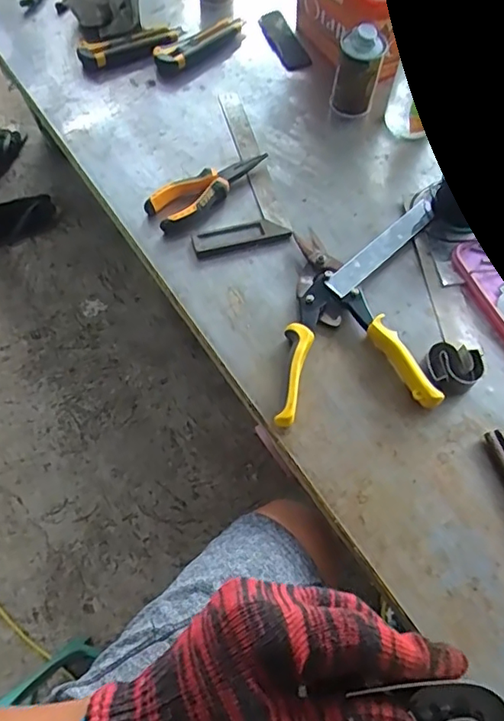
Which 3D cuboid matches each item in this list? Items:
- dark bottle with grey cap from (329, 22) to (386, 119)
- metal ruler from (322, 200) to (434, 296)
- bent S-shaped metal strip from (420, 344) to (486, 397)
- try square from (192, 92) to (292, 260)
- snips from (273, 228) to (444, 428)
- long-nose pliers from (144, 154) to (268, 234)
[{"bbox_3d":[0.130,-0.357,0.698,0.054,0.108,0.043,16,64,7],"label":"dark bottle with grey cap"},{"bbox_3d":[0.150,-0.128,0.626,0.182,0.006,0.026,-39,78,-26],"label":"metal ruler"},{"bbox_3d":[0.196,0.010,0.550,0.052,0.028,0.044,2,64,1],"label":"bent S-shaped metal strip"},{"bbox_3d":[-0.039,-0.236,0.681,0.109,0.010,0.255,-13,65,-7],"label":"try square"},{"bbox_3d":[0.087,-0.044,0.577,0.151,0.028,0.213,-7,64,-3],"label":"snips"},{"bbox_3d":[-0.050,-0.208,0.657,0.157,0.020,0.057,-35,69,-16],"label":"long-nose pliers"}]

